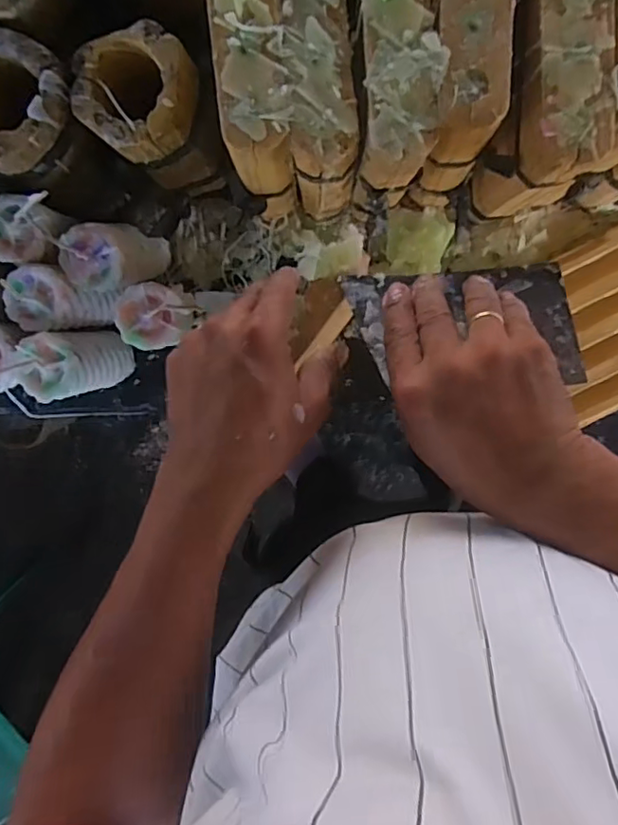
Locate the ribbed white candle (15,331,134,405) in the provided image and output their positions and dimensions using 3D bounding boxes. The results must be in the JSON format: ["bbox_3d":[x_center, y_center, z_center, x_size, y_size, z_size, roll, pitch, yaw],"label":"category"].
[{"bbox_3d":[-0.208,-0.042,0.519,0.053,0.138,0.055,-1,96,0],"label":"ribbed white candle"}]

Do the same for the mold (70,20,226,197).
[{"bbox_3d":[-0.128,-0.239,0.486,0.092,0.146,0.091,-13,96,2],"label":"mold"}]

